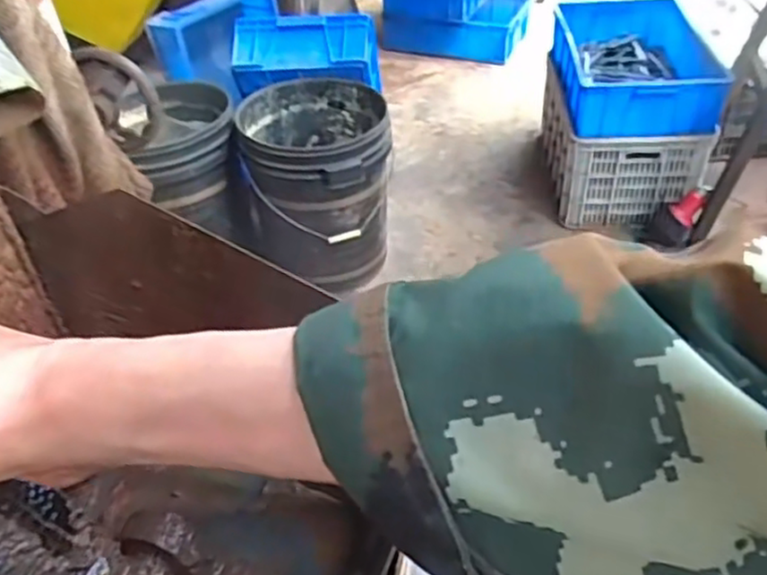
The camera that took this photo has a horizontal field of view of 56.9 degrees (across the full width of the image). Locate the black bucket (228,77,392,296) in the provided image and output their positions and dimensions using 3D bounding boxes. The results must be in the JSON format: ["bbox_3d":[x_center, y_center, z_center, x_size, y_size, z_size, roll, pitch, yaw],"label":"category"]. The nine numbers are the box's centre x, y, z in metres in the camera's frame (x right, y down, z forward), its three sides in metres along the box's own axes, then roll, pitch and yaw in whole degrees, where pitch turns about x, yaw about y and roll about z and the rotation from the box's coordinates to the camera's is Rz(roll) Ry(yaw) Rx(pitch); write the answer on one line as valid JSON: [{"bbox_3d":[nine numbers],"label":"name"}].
[{"bbox_3d":[-0.176,-0.251,1.752,0.367,0.387,0.369,-2,41,2],"label":"black bucket"}]

